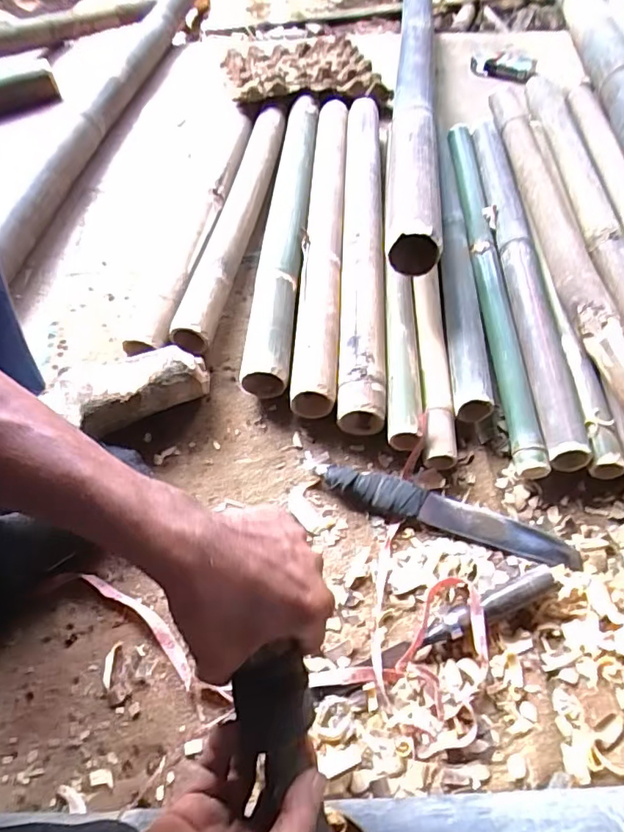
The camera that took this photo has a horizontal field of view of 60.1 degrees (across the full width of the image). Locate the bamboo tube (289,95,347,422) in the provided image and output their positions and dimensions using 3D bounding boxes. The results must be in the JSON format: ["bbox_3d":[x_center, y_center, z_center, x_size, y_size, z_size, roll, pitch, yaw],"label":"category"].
[{"bbox_3d":[0.018,-0.278,0.785,0.055,0.052,0.631,0,57,5],"label":"bamboo tube"}]

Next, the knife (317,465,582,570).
[{"bbox_3d":[0.134,0.097,0.552,0.264,0.021,0.038,16,58,15],"label":"knife"}]

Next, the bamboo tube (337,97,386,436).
[{"bbox_3d":[0.071,-0.258,0.764,0.056,0.065,0.625,0,56,5],"label":"bamboo tube"}]

